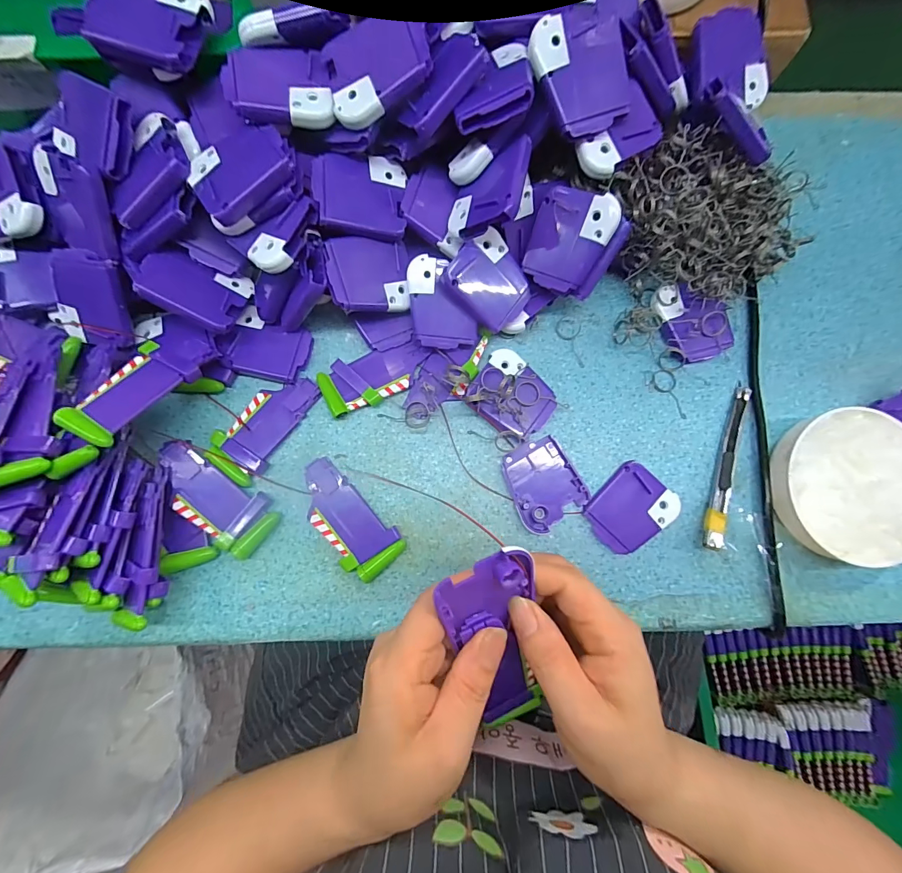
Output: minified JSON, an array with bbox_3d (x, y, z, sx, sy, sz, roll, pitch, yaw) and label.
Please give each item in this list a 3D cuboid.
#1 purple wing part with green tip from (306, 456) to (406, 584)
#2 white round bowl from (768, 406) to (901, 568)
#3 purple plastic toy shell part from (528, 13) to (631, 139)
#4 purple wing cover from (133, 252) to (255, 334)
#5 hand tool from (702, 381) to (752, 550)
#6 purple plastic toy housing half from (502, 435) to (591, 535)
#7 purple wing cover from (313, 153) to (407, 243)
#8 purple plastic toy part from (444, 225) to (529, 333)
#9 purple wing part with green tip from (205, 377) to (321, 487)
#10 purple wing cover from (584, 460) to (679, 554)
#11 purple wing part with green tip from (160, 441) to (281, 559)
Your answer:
[{"bbox_3d":[-0.075,0.059,0.291,0.040,0.012,0.090,-41,84,-7],"label":"purple wing part with green tip"},{"bbox_3d":[0.284,0.035,0.293,0.106,0.030,0.101,0,81,-1],"label":"white round bowl"},{"bbox_3d":[0.078,-0.216,0.243,0.050,0.014,0.062,-26,106,3],"label":"purple plastic toy shell part"},{"bbox_3d":[-0.172,-0.100,0.274,0.060,0.006,0.048,20,65,-26],"label":"purple wing cover"},{"bbox_3d":[0.206,0.020,0.298,0.015,0.018,0.127,18,81,2],"label":"hand tool"},{"bbox_3d":[0.067,0.035,0.301,0.052,0.007,0.061,-32,83,-6],"label":"purple plastic toy housing half"},{"bbox_3d":[-0.060,-0.160,0.269,0.059,0.005,0.051,1,89,-23],"label":"purple wing cover"},{"bbox_3d":[0.028,-0.110,0.289,0.051,0.008,0.057,-47,112,-5],"label":"purple plastic toy part"},{"bbox_3d":[-0.137,-0.010,0.299,0.040,0.011,0.086,38,82,5],"label":"purple wing part with green tip"},{"bbox_3d":[0.132,0.054,0.299,0.051,0.007,0.060,44,83,5],"label":"purple wing cover"},{"bbox_3d":[-0.169,0.043,0.288,0.093,0.015,0.040,35,82,4],"label":"purple wing part with green tip"}]

